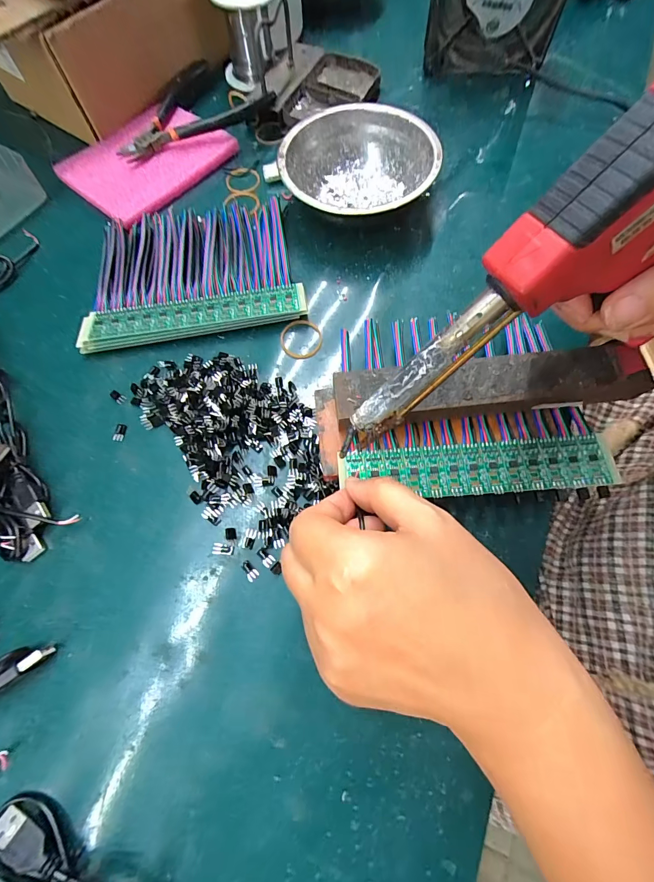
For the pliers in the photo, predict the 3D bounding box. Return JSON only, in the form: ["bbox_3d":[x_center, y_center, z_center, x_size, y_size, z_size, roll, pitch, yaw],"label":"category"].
[{"bbox_3d":[-0.137,-0.310,0.352,0.116,0.019,0.129,42,76,15],"label":"pliers"}]

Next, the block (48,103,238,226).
[{"bbox_3d":[-0.175,-0.272,0.351,0.122,0.009,0.136,38,75,14],"label":"block"}]

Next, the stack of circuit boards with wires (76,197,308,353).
[{"bbox_3d":[-0.111,-0.143,0.302,0.162,0.013,0.135,-11,69,-3],"label":"stack of circuit boards with wires"}]

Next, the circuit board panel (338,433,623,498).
[{"bbox_3d":[0.090,0.015,0.225,0.163,0.004,0.034,-2,69,1],"label":"circuit board panel"}]

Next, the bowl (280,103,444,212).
[{"bbox_3d":[0.026,-0.230,0.315,0.121,0.040,0.123,0,69,1],"label":"bowl"}]

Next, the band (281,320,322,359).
[{"bbox_3d":[-0.020,-0.077,0.282,0.032,0.004,0.032,-1,69,1],"label":"band"}]

